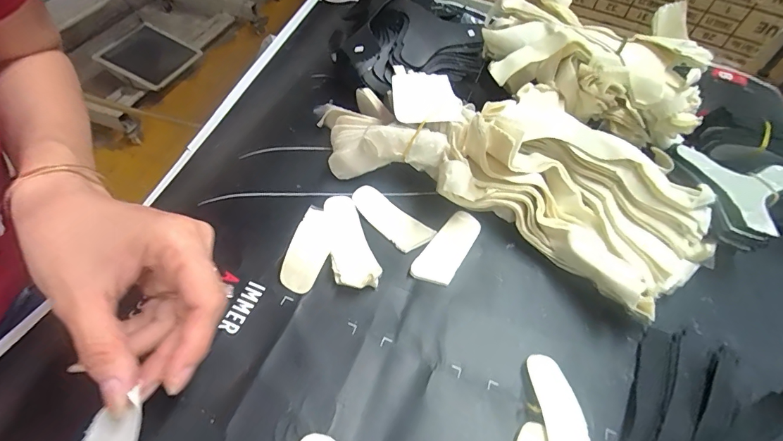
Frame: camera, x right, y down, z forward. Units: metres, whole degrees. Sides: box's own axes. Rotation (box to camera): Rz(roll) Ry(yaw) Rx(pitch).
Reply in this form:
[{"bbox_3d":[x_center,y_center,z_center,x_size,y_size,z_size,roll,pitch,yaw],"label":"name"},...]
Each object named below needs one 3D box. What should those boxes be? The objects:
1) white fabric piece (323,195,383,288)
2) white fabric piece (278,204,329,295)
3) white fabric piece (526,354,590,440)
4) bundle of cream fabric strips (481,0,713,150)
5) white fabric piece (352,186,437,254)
[{"bbox_3d":[-0.032,0.017,0.296,0.029,0.019,0.076,-14,55,-16],"label":"white fabric piece"},{"bbox_3d":[-0.058,0.020,0.287,0.028,0.007,0.060,19,65,7],"label":"white fabric piece"},{"bbox_3d":[0.098,0.114,0.242,0.027,0.009,0.067,-4,53,-9],"label":"white fabric piece"},{"bbox_3d":[0.180,-0.156,0.383,0.195,0.063,0.130,22,53,11],"label":"bundle of cream fabric strips"},{"bbox_3d":[-0.002,-0.002,0.319,0.068,0.008,0.027,36,57,21],"label":"white fabric piece"}]

